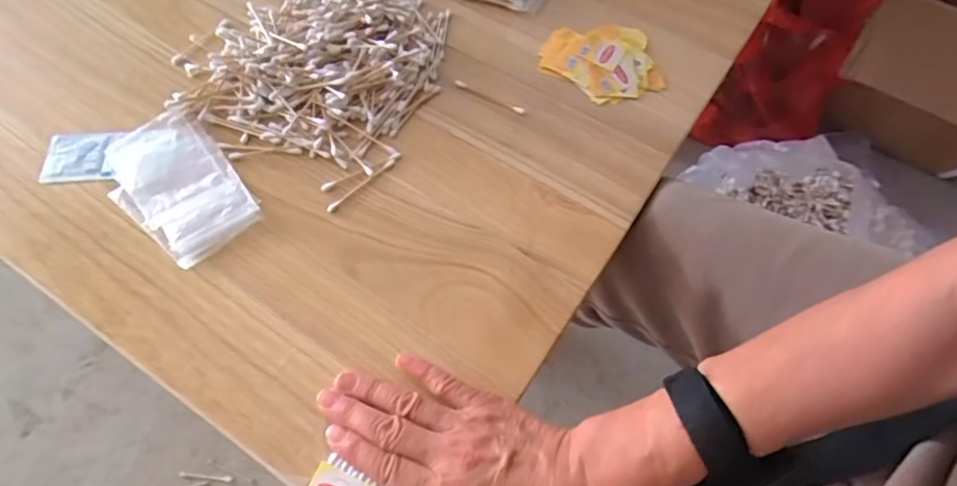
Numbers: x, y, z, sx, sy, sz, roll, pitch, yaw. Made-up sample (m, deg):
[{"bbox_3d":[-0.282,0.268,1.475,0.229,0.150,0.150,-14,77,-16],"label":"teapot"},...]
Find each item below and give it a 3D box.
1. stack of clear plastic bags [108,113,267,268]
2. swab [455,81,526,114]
[{"bbox_3d":[-0.240,-0.048,0.475,0.142,0.011,0.083,39,63,18],"label":"stack of clear plastic bags"},{"bbox_3d":[0.011,-0.135,0.550,0.073,0.004,0.008,28,60,12],"label":"swab"}]

